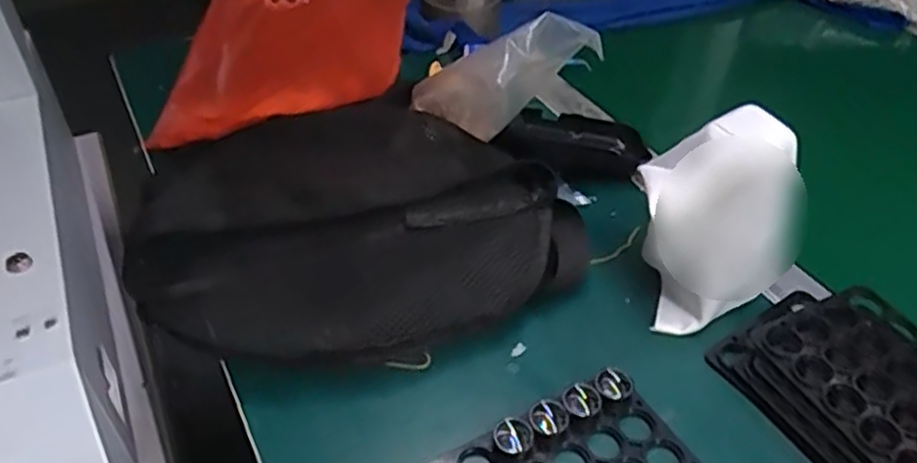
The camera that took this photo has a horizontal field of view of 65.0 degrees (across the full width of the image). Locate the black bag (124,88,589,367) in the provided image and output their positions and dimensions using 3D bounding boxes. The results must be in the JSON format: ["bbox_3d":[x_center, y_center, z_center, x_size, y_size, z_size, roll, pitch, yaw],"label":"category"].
[{"bbox_3d":[-0.075,-0.009,0.514,0.300,0.055,0.237,-13,44,-14],"label":"black bag"}]

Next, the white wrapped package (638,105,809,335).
[{"bbox_3d":[0.161,-0.013,0.468,0.092,0.111,0.092,-9,43,-9],"label":"white wrapped package"}]

